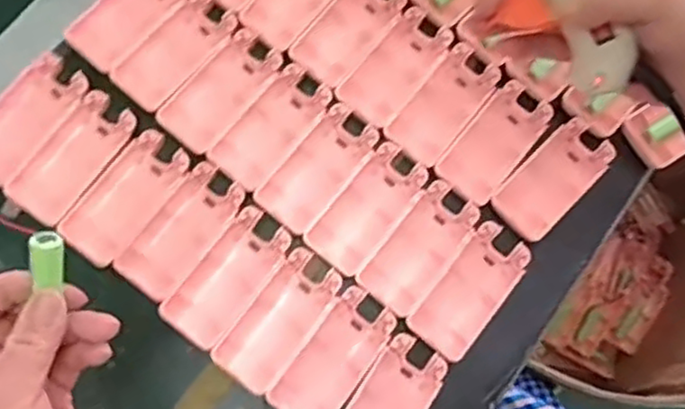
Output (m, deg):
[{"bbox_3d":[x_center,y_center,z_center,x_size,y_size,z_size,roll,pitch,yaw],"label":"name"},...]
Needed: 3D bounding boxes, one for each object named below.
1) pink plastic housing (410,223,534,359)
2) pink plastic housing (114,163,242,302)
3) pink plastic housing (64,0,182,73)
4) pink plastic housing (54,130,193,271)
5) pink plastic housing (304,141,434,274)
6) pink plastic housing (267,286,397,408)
[{"bbox_3d":[0.087,0.059,0.458,0.043,0.021,0.093,38,78,8],"label":"pink plastic housing"},{"bbox_3d":[-0.109,0.018,0.455,0.044,0.011,0.092,37,78,7],"label":"pink plastic housing"},{"bbox_3d":[-0.156,-0.142,0.491,0.047,0.011,0.093,40,79,8],"label":"pink plastic housing"},{"bbox_3d":[-0.148,-0.007,0.456,0.046,0.012,0.093,34,78,7],"label":"pink plastic housing"},{"bbox_3d":[0.017,0.003,0.467,0.042,0.015,0.090,39,78,8],"label":"pink plastic housing"},{"bbox_3d":[-0.006,0.103,0.442,0.042,0.018,0.091,36,78,7],"label":"pink plastic housing"}]

